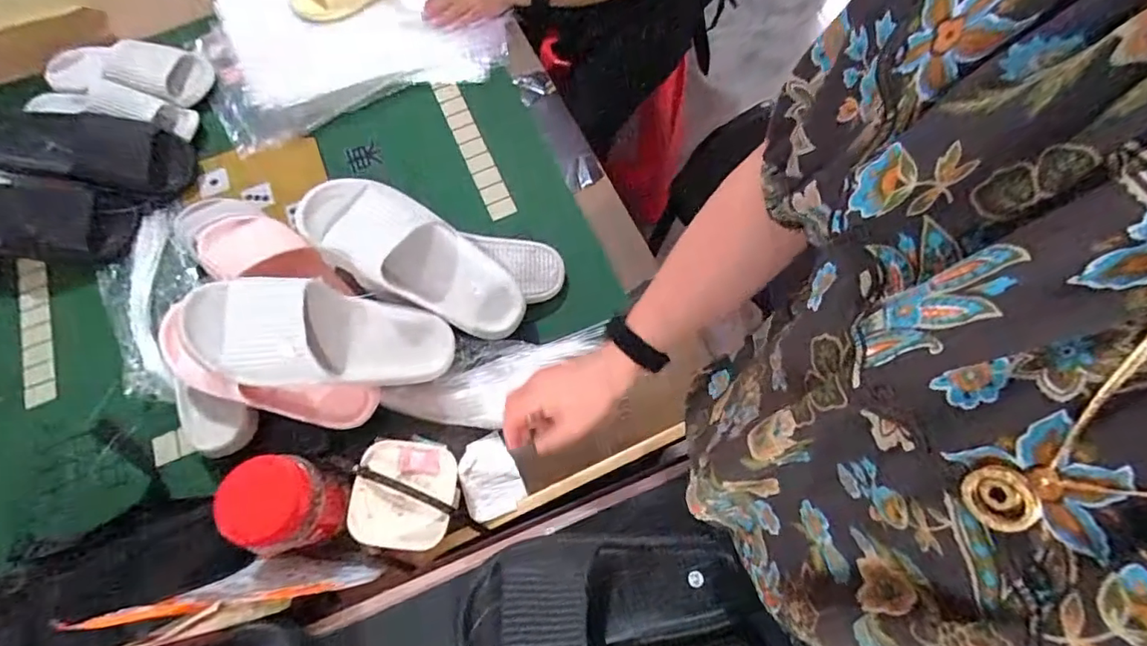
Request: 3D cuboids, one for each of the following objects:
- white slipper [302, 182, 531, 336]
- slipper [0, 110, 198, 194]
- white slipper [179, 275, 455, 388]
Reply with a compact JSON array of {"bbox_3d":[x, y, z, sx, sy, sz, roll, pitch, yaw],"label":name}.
[{"bbox_3d":[-0.184,-0.080,0.667,0.281,0.058,0.106,31,70,-15],"label":"white slipper"},{"bbox_3d":[-0.708,-0.250,0.804,0.262,0.059,0.109,4,66,-19],"label":"slipper"},{"bbox_3d":[-0.276,0.014,0.615,0.282,0.066,0.107,7,65,-22],"label":"white slipper"}]

